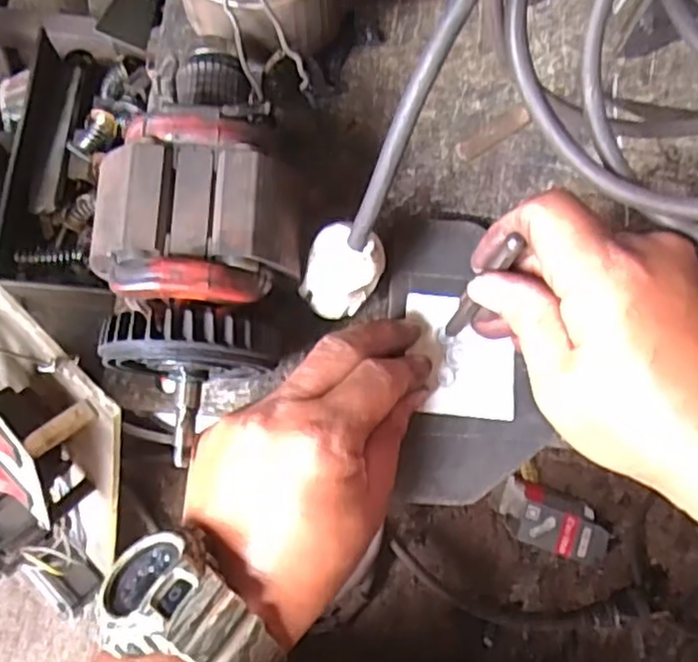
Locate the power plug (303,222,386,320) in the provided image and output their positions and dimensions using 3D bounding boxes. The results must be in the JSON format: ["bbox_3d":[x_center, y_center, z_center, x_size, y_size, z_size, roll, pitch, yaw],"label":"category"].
[{"bbox_3d":[0.000,-0.029,0.330,0.031,0.046,0.029,33,36,13],"label":"power plug"}]

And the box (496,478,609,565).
[{"bbox_3d":[0.188,0.174,0.636,0.100,0.015,0.052,20,77,4],"label":"box"}]

